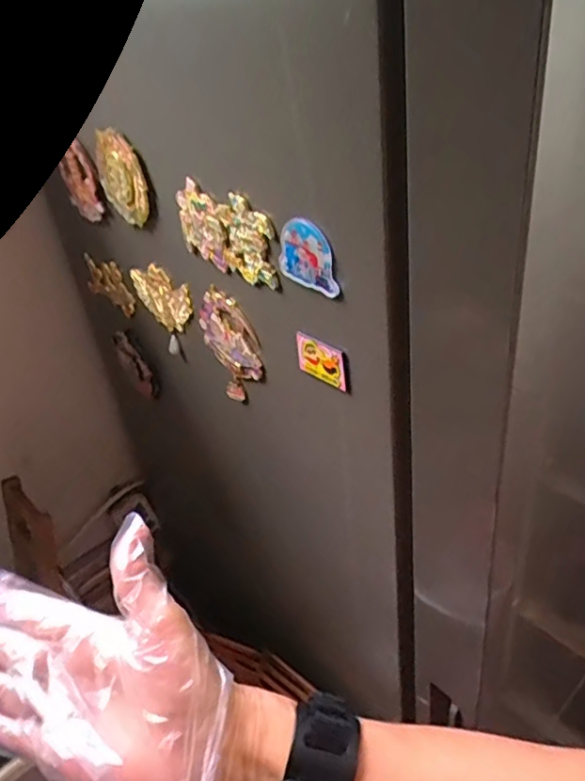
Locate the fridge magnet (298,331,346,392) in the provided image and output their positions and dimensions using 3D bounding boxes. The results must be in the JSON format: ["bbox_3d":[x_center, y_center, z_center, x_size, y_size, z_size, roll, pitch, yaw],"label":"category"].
[{"bbox_3d":[0.018,-0.020,0.396,0.004,0.031,0.042,-32,42,-32],"label":"fridge magnet"}]

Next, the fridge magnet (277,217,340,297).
[{"bbox_3d":[0.007,-0.081,0.355,0.004,0.041,0.049,-30,41,-30],"label":"fridge magnet"}]

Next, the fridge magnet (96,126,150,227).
[{"bbox_3d":[-0.137,-0.169,0.479,0.010,0.069,0.071,-27,39,-27],"label":"fridge magnet"}]

